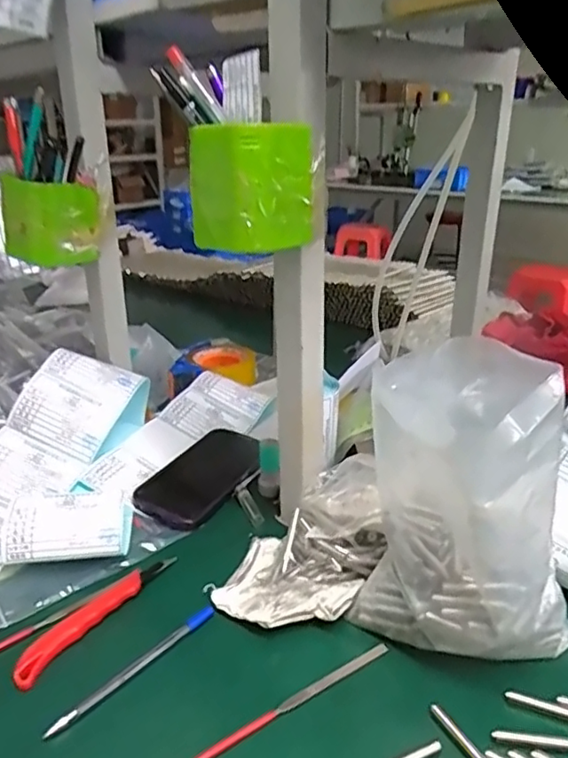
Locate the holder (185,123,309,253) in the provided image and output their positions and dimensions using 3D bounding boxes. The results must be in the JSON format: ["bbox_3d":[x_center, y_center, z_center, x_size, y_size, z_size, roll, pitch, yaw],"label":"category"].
[{"bbox_3d":[-0.020,-0.134,0.424,0.069,0.078,0.068,15,27,32],"label":"holder"}]

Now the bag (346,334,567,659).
[{"bbox_3d":[0.137,0.093,0.425,0.136,0.212,0.116,-13,26,-28],"label":"bag"}]

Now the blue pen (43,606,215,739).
[{"bbox_3d":[-0.105,0.205,0.434,0.009,0.005,0.140,19,29,38],"label":"blue pen"}]

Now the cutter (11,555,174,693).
[{"bbox_3d":[-0.146,0.182,0.479,0.024,0.010,0.152,15,27,32],"label":"cutter"}]

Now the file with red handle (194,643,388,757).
[{"bbox_3d":[0.010,0.216,0.410,0.155,0.004,0.009,-15,27,-32],"label":"file with red handle"}]

